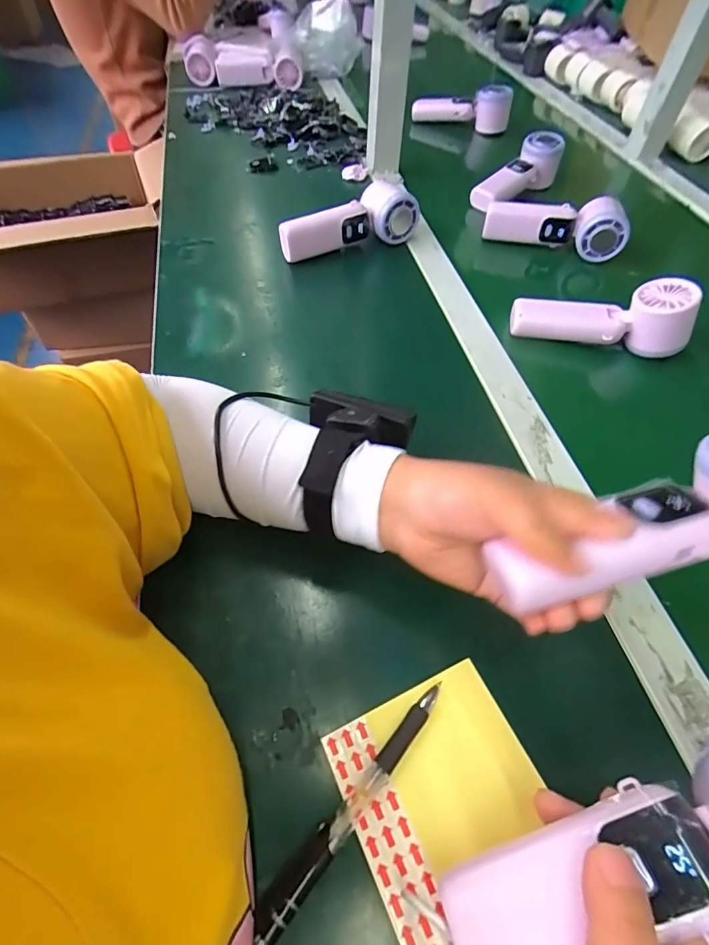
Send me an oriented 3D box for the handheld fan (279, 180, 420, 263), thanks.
[{"bbox_3d":[-0.010,-0.298,0.544,0.168,0.065,0.046,-16,57,-14],"label":"handheld fan"}]

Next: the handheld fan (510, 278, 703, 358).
[{"bbox_3d":[0.242,-0.160,0.451,0.159,0.062,0.042,13,55,6],"label":"handheld fan"}]

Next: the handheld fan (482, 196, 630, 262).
[{"bbox_3d":[0.244,-0.298,0.568,0.162,0.071,0.041,13,55,6],"label":"handheld fan"}]

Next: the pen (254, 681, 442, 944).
[{"bbox_3d":[0.003,0.169,0.238,0.014,0.010,0.137,38,61,22],"label":"pen"}]

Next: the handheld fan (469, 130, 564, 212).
[{"bbox_3d":[0.222,-0.414,0.647,0.151,0.057,0.053,-37,62,-9],"label":"handheld fan"}]

